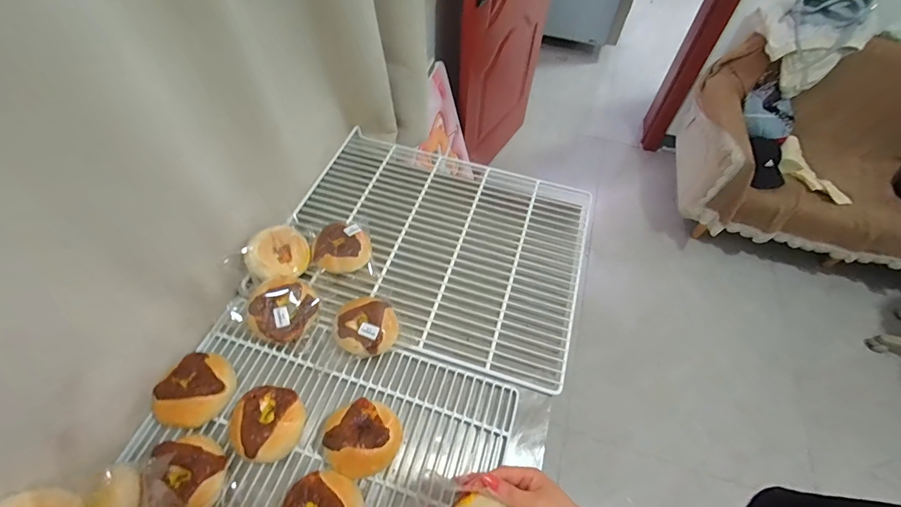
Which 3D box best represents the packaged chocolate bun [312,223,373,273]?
[{"bbox_3d":[-0.209,-0.008,0.765,0.109,0.057,0.097,-15,57,-13],"label":"packaged chocolate bun"}]

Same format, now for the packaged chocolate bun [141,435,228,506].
[{"bbox_3d":[-0.362,0.297,0.536,0.093,0.046,0.094,1,55,-2],"label":"packaged chocolate bun"}]

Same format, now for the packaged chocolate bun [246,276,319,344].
[{"bbox_3d":[-0.288,0.095,0.678,0.088,0.076,0.106,28,59,16],"label":"packaged chocolate bun"}]

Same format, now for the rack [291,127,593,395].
[{"bbox_3d":[-0.027,-0.032,0.828,0.596,0.028,0.470,17,56,9],"label":"rack"}]

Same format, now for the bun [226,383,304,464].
[{"bbox_3d":[-0.269,0.251,0.584,0.098,0.053,0.098,1,55,-2],"label":"bun"}]

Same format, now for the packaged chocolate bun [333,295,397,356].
[{"bbox_3d":[-0.148,0.123,0.682,0.099,0.059,0.116,-36,64,-24],"label":"packaged chocolate bun"}]

